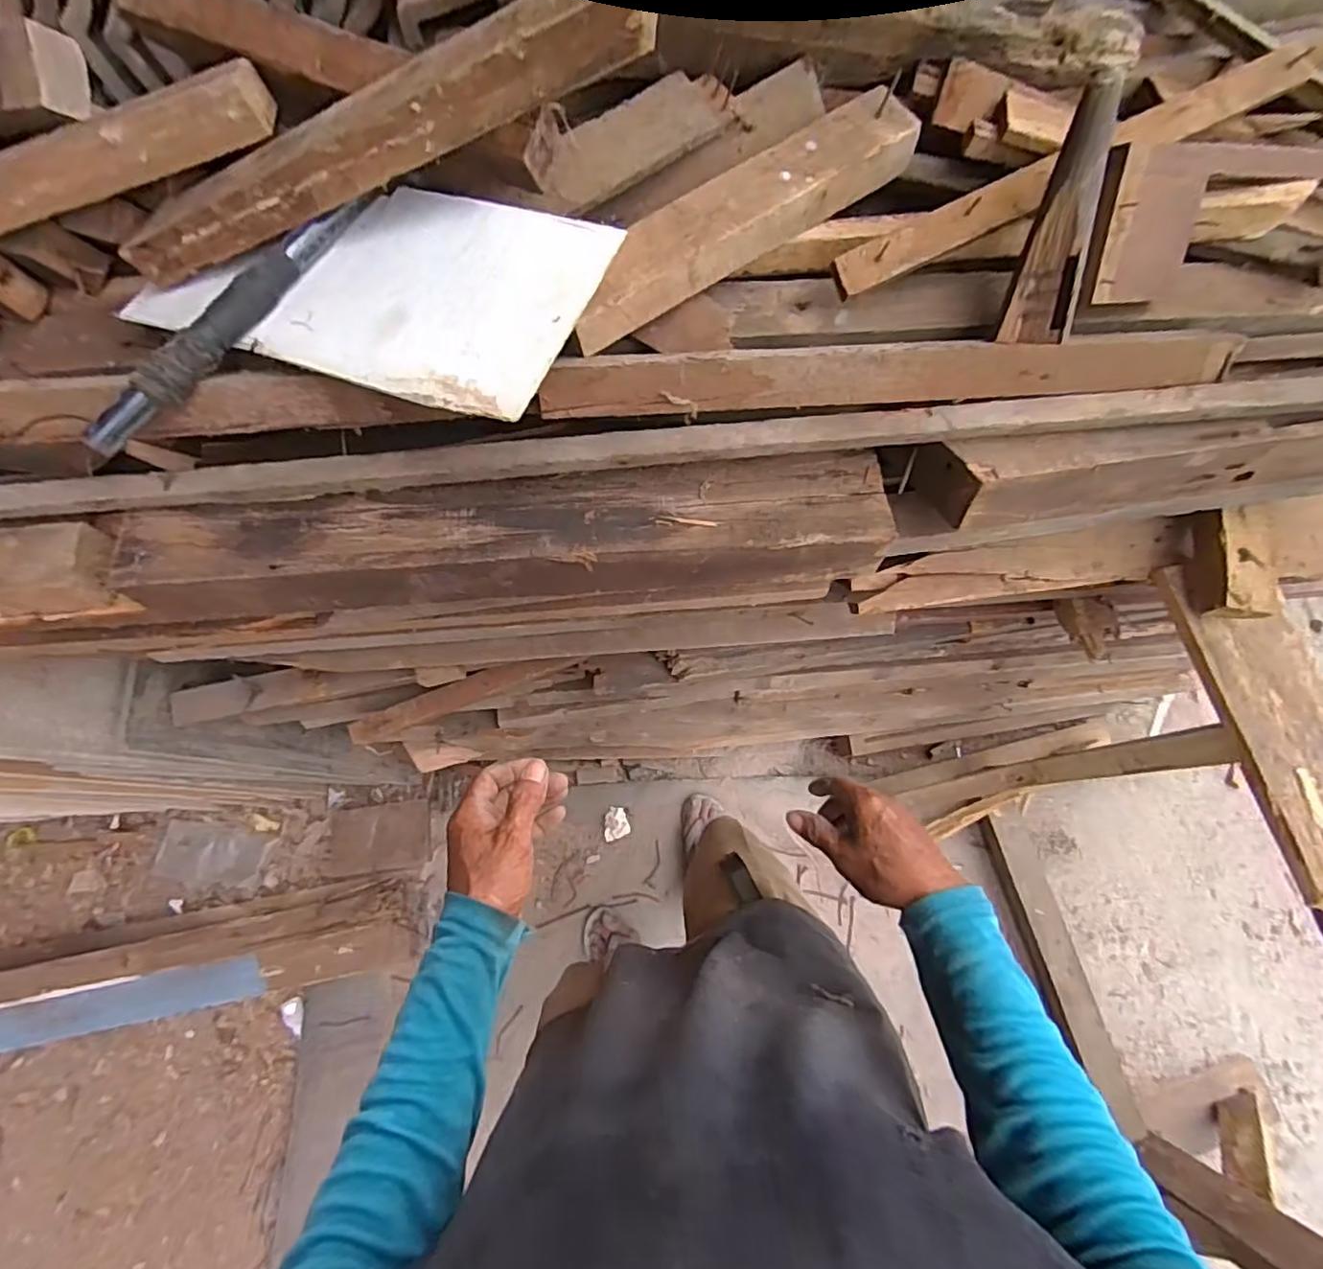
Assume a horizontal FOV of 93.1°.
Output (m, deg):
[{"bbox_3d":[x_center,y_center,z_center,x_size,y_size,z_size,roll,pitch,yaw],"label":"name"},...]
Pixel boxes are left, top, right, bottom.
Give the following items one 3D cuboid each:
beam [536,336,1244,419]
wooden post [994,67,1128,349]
[{"bbox_3d":[0.189,-0.220,0.525,0.562,0.047,0.060,-4,73,-3],"label":"beam"},{"bbox_3d":[0.311,-0.315,0.481,0.045,0.163,0.028,2,31,-1],"label":"wooden post"}]

